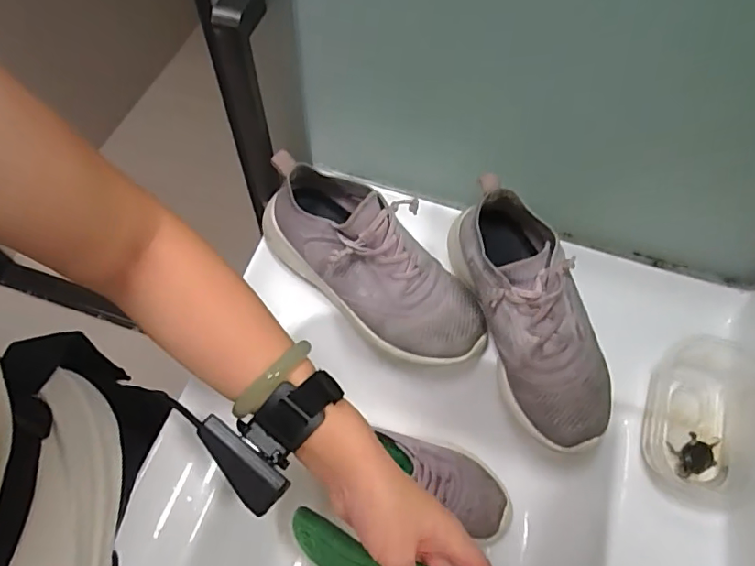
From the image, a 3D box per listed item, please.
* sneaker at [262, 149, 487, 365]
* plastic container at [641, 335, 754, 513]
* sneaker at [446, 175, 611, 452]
[{"bbox_3d":[-0.002,-0.016,0.453,0.226,0.104,0.085,41,67,2],"label":"sneaker"},{"bbox_3d":[0.279,0.113,0.438,0.091,0.050,0.138,18,63,7],"label":"plastic container"},{"bbox_3d":[0.131,0.025,0.441,0.078,0.081,0.216,-15,78,-10],"label":"sneaker"}]

